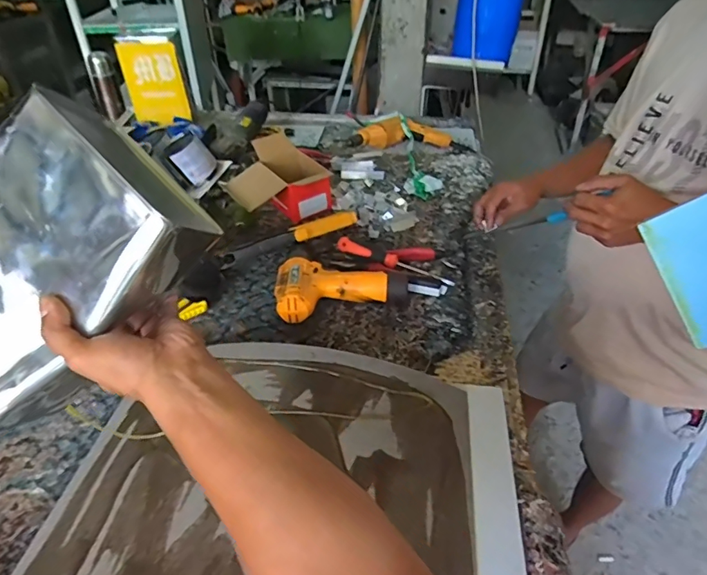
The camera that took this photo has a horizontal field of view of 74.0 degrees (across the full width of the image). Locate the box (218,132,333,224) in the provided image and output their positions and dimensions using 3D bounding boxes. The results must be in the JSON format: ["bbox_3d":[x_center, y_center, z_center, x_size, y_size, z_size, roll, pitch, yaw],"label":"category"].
[{"bbox_3d":[-0.145,-0.206,0.926,0.192,0.111,0.167,-27,43,-32],"label":"box"}]

